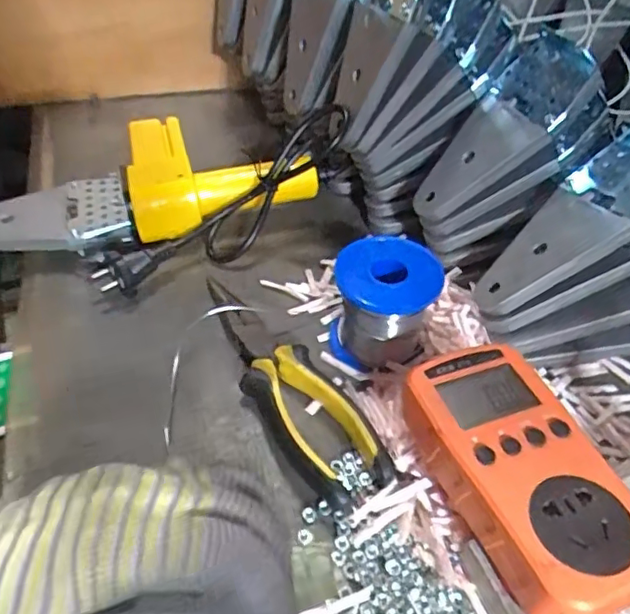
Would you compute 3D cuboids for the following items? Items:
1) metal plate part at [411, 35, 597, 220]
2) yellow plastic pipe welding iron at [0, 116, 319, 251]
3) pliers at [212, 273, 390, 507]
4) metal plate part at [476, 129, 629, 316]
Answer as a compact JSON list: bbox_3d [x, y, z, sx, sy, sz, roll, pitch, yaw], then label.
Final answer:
[{"bbox_3d":[0.118,-0.113,0.369,0.135,0.017,0.065,-47,50,18],"label":"metal plate part"},{"bbox_3d":[-0.140,-0.094,0.436,0.271,0.052,0.112,-10,49,-9],"label":"yellow plastic pipe welding iron"},{"bbox_3d":[-0.015,0.045,0.328,0.043,0.024,0.152,-25,51,-26],"label":"pliers"},{"bbox_3d":[0.154,-0.049,0.341,0.138,0.011,0.064,-40,34,12],"label":"metal plate part"}]

